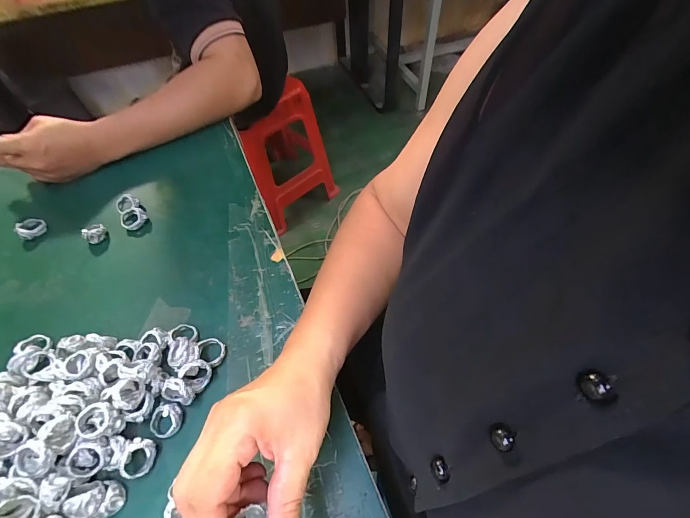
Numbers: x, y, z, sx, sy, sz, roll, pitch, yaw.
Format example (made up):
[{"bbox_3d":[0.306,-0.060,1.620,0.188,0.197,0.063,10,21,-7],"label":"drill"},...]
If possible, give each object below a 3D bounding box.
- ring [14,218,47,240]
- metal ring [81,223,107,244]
[{"bbox_3d":[-0.395,-0.040,0.420,0.031,0.015,0.030,-2,54,3],"label":"ring"},{"bbox_3d":[-0.306,-0.033,0.408,0.025,0.017,0.025,-2,54,3],"label":"metal ring"}]

